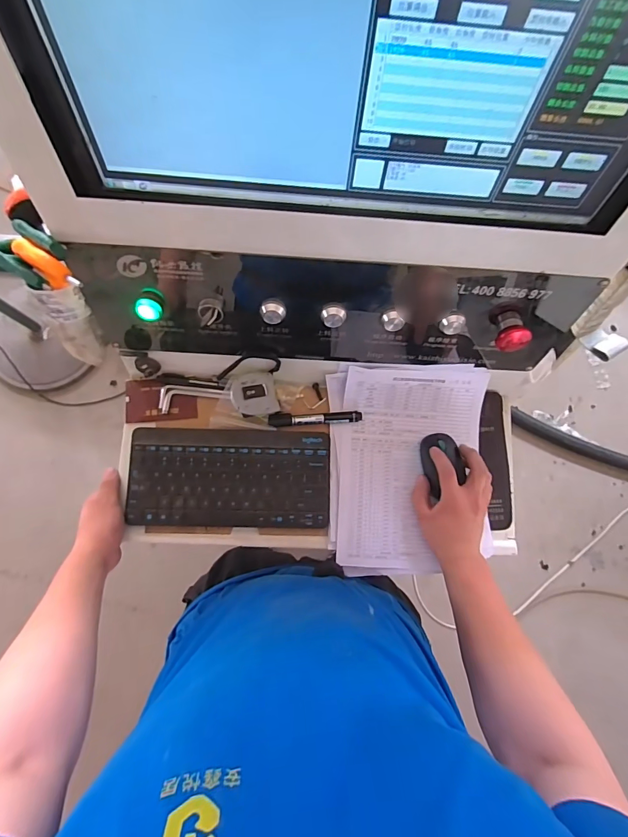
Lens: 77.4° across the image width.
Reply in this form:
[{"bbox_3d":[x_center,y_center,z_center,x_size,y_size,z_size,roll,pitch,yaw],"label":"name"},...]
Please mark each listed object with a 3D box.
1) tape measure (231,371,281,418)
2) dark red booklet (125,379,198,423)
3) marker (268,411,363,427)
[{"bbox_3d":[-0.086,-0.034,0.565,0.063,0.029,0.063,-11,82,-5],"label":"tape measure"},{"bbox_3d":[-0.228,-0.027,0.586,0.103,0.009,0.063,-4,81,-4],"label":"dark red booklet"},{"bbox_3d":[0.002,-0.001,0.580,0.137,0.017,0.020,-3,81,-4],"label":"marker"}]

